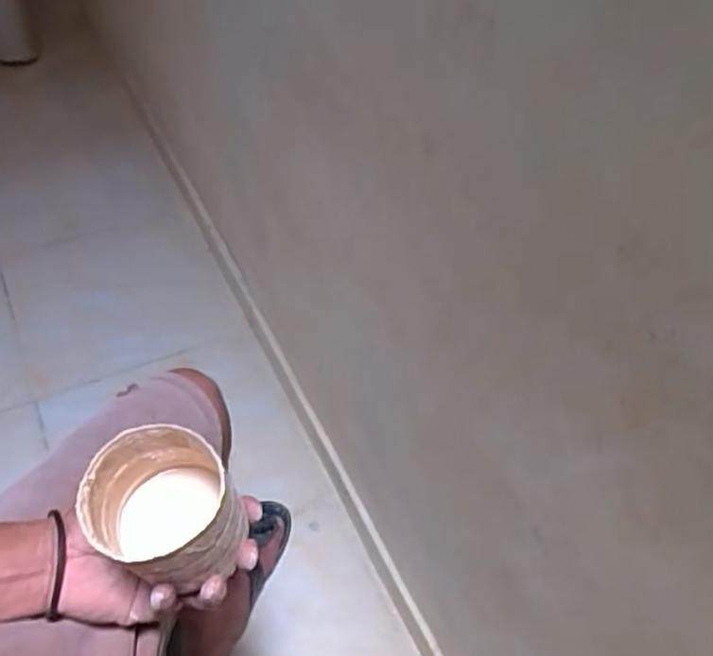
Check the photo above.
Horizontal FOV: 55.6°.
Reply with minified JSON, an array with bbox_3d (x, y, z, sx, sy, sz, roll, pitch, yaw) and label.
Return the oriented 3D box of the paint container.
[{"bbox_3d":[-0.126,0.120,0.440,0.085,0.085,0.088,1,49,-1],"label":"paint container"}]

